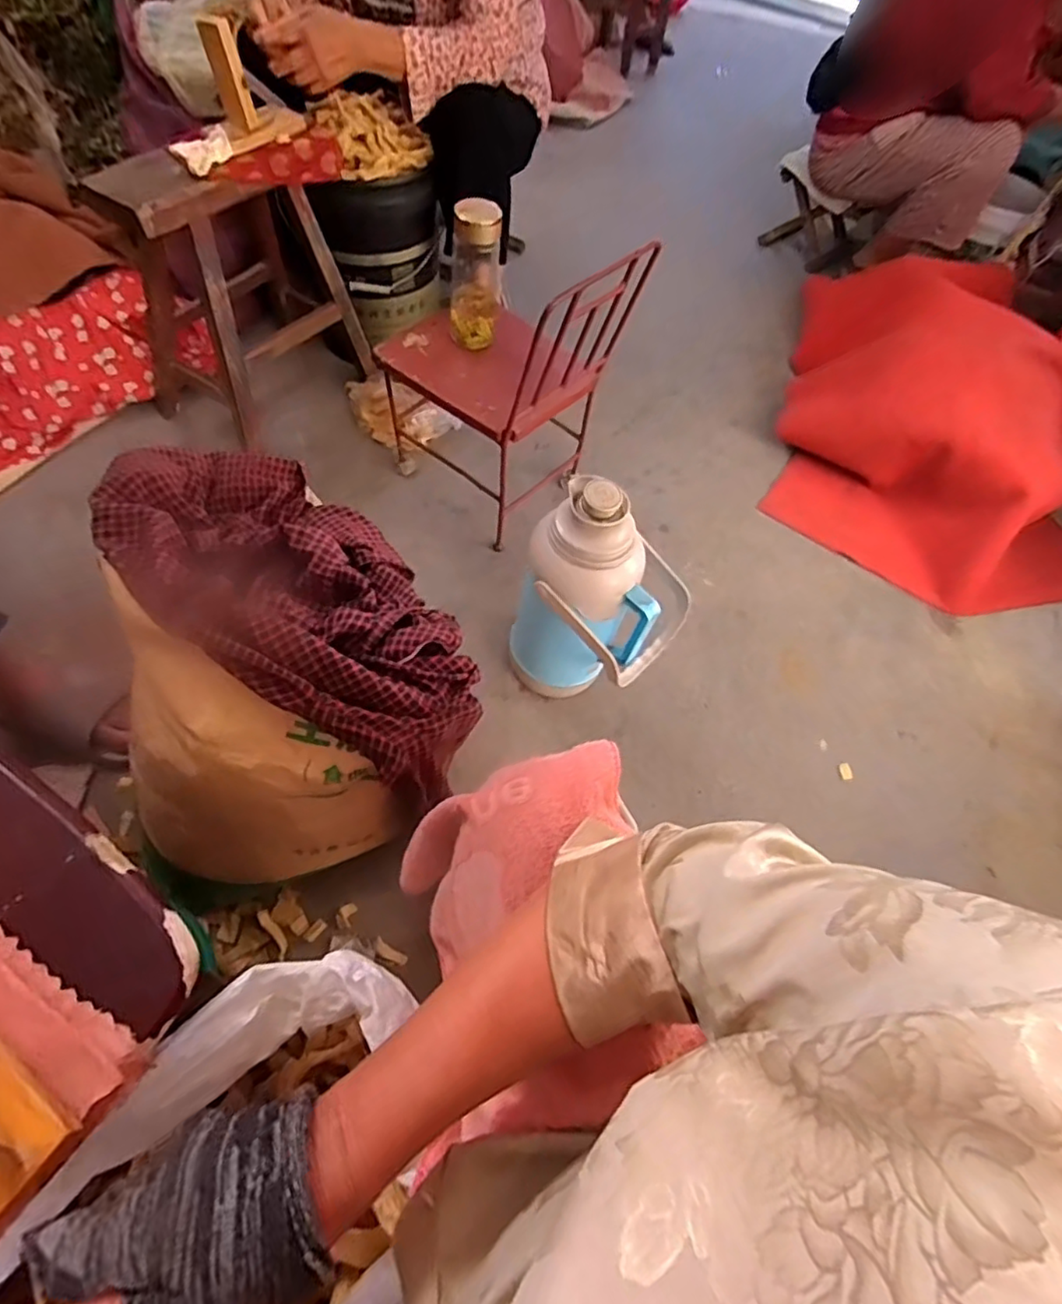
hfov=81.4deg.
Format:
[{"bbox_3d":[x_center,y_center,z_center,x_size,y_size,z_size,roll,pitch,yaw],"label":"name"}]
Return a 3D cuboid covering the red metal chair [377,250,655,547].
[{"bbox_3d":[-0.061,-0.475,1.048,0.368,0.467,0.285,39,62,15],"label":"red metal chair"}]

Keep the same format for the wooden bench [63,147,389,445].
[{"bbox_3d":[-0.526,-0.657,1.102,0.284,0.384,0.346,36,61,13],"label":"wooden bench"}]

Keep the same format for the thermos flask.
[{"bbox_3d":[0.091,-0.056,0.866,0.198,0.395,0.162,35,61,13],"label":"thermos flask"}]

